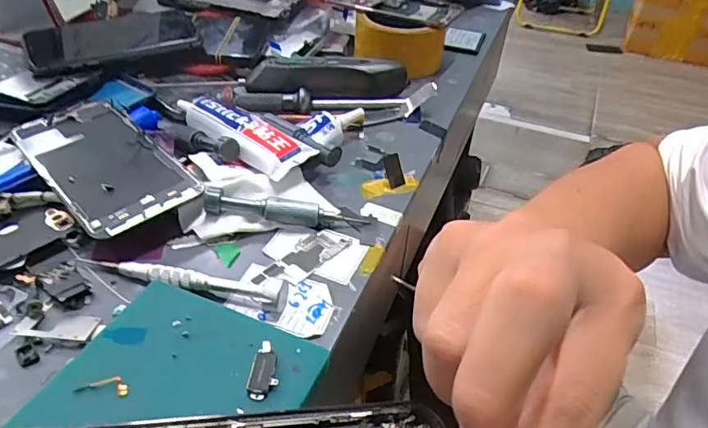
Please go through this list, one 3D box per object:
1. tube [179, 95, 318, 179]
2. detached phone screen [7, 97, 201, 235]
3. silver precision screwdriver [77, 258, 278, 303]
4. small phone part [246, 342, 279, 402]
[{"bbox_3d":[-0.090,-0.071,0.393,0.132,0.015,0.042,30,46,29],"label":"tube"},{"bbox_3d":[-0.175,-0.038,0.354,0.073,0.004,0.156,-31,51,-31],"label":"detached phone screen"},{"bbox_3d":[-0.102,0.037,0.294,0.123,0.013,0.009,11,40,10],"label":"silver precision screwdriver"},{"bbox_3d":[-0.041,0.073,0.237,0.013,0.005,0.028,5,39,2],"label":"small phone part"}]

